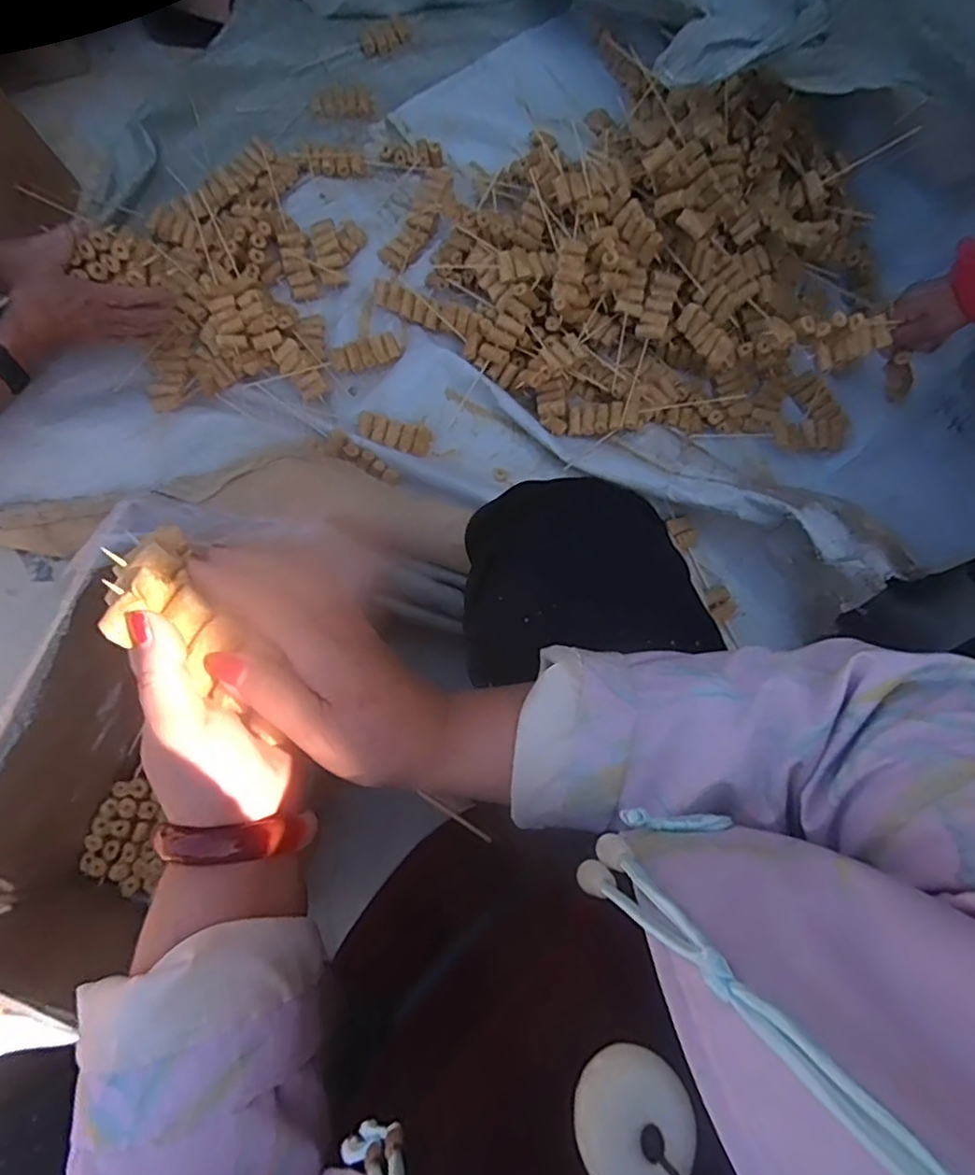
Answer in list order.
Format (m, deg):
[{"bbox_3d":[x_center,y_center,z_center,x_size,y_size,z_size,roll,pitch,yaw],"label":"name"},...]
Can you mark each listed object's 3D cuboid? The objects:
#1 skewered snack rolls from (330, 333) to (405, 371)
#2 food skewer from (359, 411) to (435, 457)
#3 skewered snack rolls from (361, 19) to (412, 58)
[{"bbox_3d":[-0.164,-0.321,0.861,0.095,0.022,0.038,-25,80,-6],"label":"skewered snack rolls"},{"bbox_3d":[-0.126,-0.206,0.854,0.096,0.022,0.044,13,79,2],"label":"food skewer"},{"bbox_3d":[-0.157,-0.854,0.979,0.086,0.021,0.027,-32,81,-7],"label":"skewered snack rolls"}]

